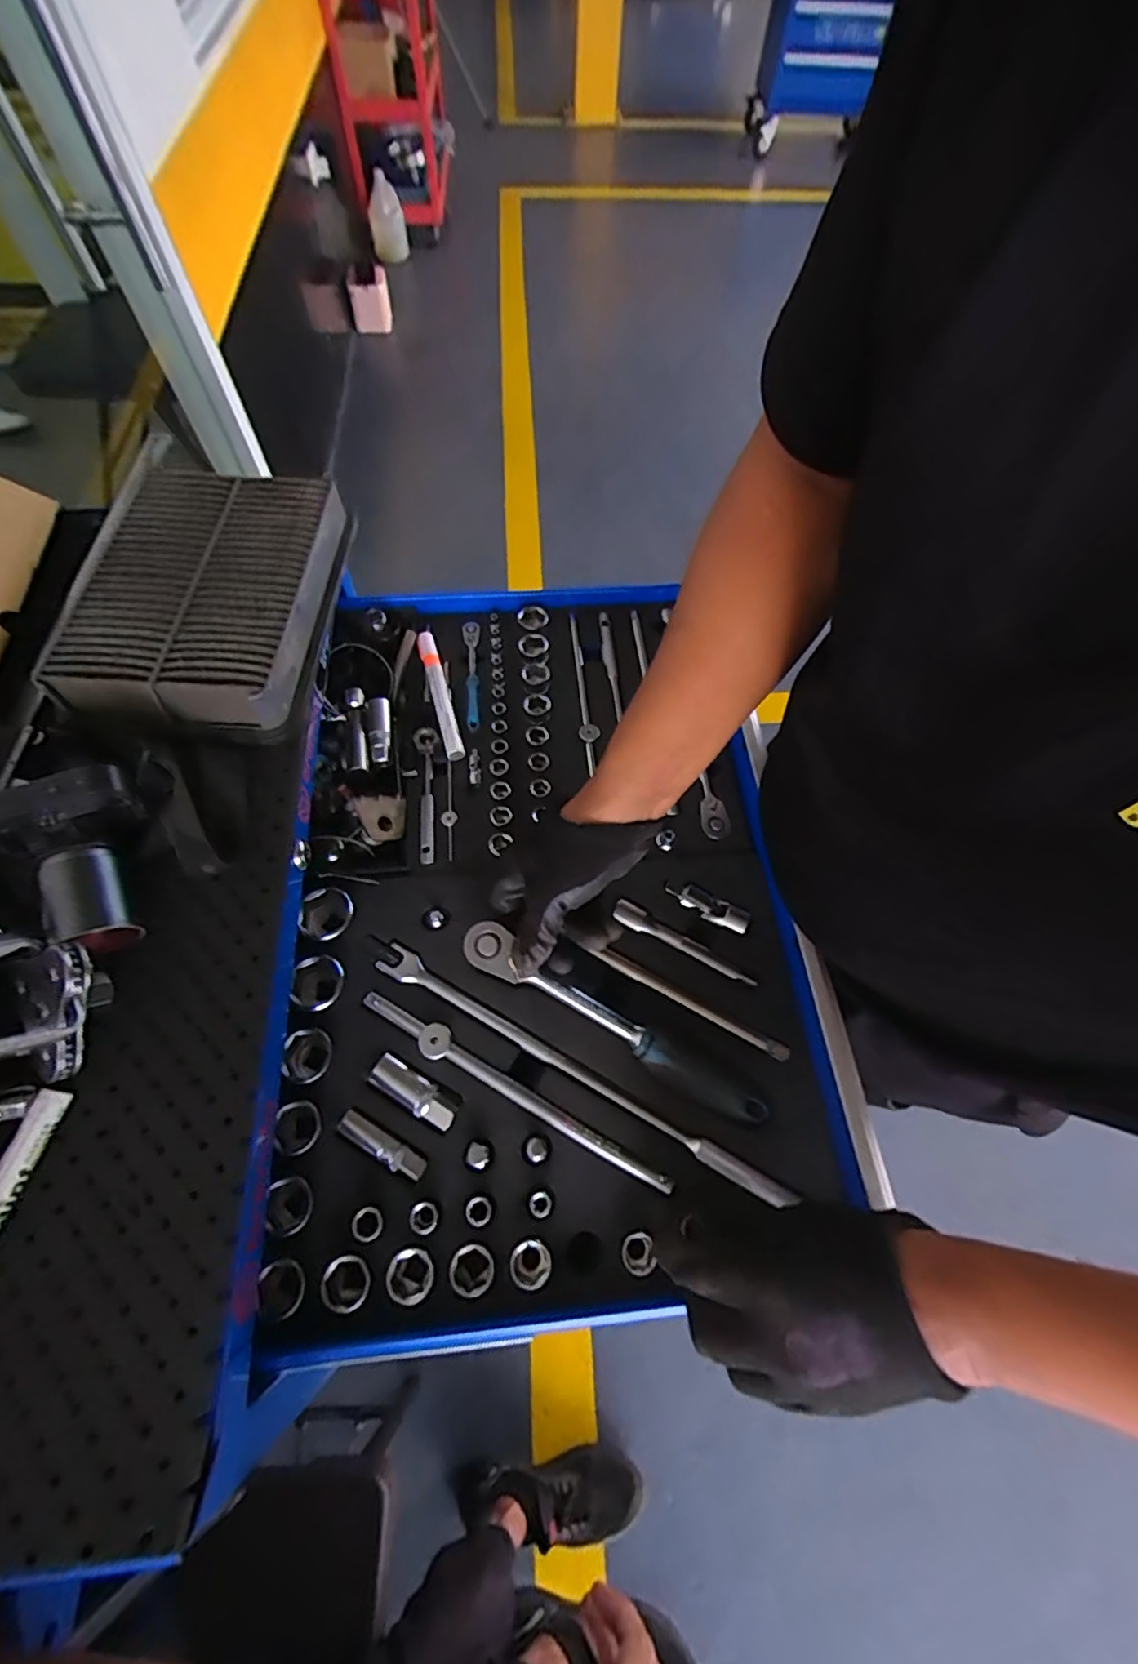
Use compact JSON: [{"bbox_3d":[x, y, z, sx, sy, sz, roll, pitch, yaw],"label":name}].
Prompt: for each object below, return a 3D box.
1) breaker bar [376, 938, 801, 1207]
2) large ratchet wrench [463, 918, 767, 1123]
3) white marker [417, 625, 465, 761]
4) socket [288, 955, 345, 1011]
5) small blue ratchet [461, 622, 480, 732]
[{"bbox_3d":[-0.001,0.168,0.426,0.319,0.013,0.021,29,66,11],"label":"breaker bar"},{"bbox_3d":[0.030,0.135,0.424,0.234,0.023,0.029,32,66,1],"label":"large ratchet wrench"},{"bbox_3d":[-0.120,-0.131,0.554,0.016,0.016,0.145,-15,66,-10],"label":"white marker"},{"bbox_3d":[-0.184,0.113,0.446,0.039,0.037,0.037,1,64,-2],"label":"socket"},{"bbox_3d":[-0.093,-0.152,0.579,0.017,0.012,0.131,-4,64,-5],"label":"small blue ratchet"}]

